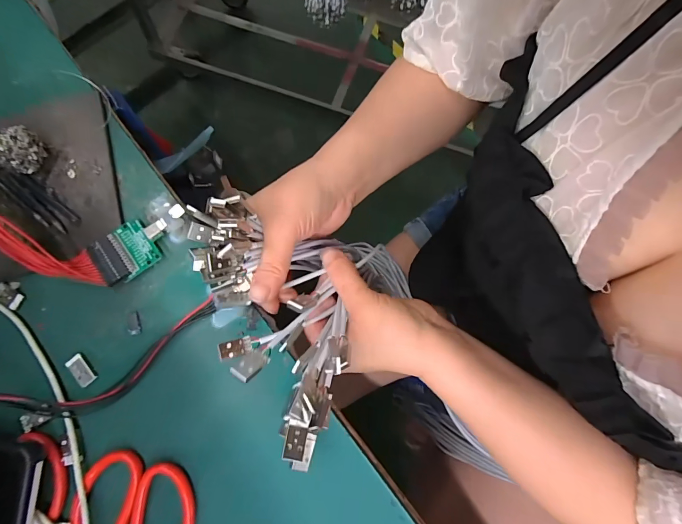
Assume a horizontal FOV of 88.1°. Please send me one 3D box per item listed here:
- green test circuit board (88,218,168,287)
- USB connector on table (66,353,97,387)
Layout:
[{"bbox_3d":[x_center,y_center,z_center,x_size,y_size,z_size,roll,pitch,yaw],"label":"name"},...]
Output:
[{"bbox_3d":[-0.148,-0.011,0.253,0.052,0.012,0.037,-35,80,-8],"label":"green test circuit board"},{"bbox_3d":[-0.180,0.075,0.243,0.011,0.004,0.023,-41,81,-9],"label":"USB connector on table"}]

